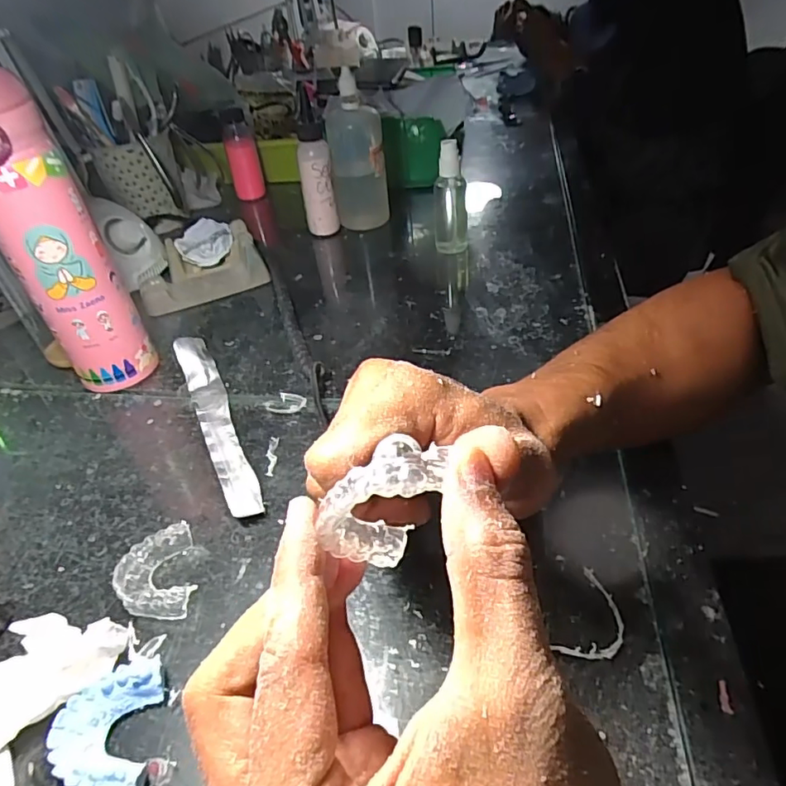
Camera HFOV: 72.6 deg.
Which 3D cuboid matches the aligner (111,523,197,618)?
[{"bbox_3d":[-0.132,0.103,0.300,0.039,0.013,0.056,-17,42,-13],"label":"aligner"}]

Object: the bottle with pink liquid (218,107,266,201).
[{"bbox_3d":[-0.204,-0.324,0.725,0.040,0.111,0.042,-14,42,-10],"label":"bottle with pink liquid"}]

